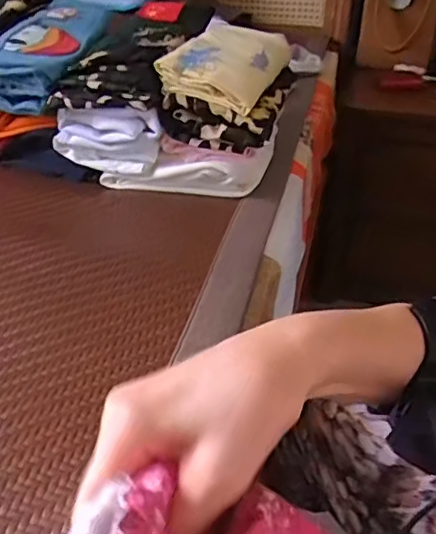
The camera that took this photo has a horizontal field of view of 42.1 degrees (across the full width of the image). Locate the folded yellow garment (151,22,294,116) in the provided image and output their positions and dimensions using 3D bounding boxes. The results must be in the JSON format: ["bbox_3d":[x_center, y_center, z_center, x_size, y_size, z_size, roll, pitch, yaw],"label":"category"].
[{"bbox_3d":[0.014,-0.233,0.645,0.100,0.048,0.167,13,36,19],"label":"folded yellow garment"}]

